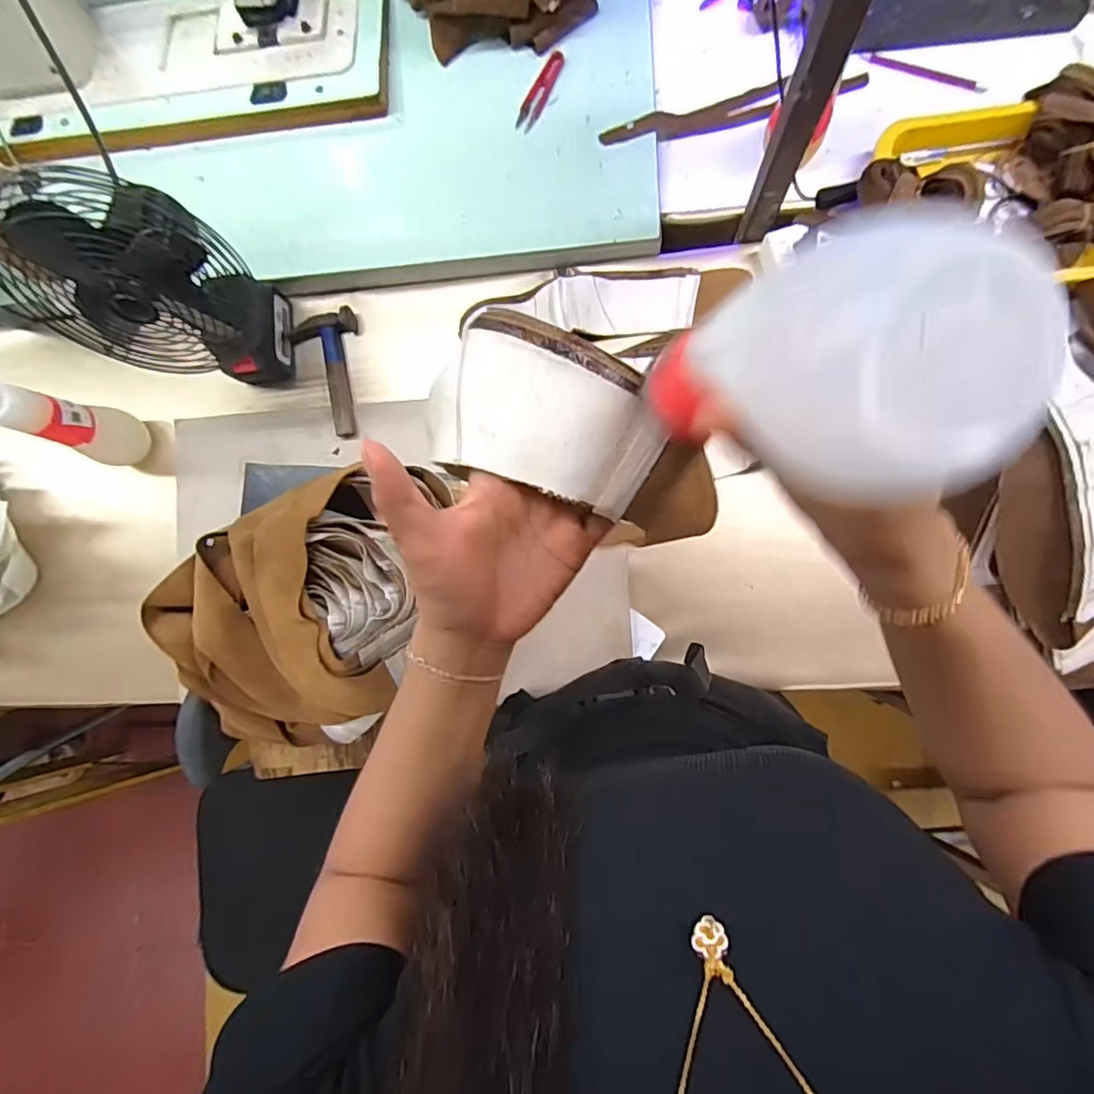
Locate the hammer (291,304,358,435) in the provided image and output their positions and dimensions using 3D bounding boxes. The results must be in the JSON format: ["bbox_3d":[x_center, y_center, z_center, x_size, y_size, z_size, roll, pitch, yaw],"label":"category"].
[{"bbox_3d":[-0.287,-0.222,0.703,0.078,0.024,0.161,-1,86,6],"label":"hammer"}]

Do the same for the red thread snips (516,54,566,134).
[{"bbox_3d":[-0.008,-0.557,0.671,0.025,0.009,0.095,30,90,7],"label":"red thread snips"}]

